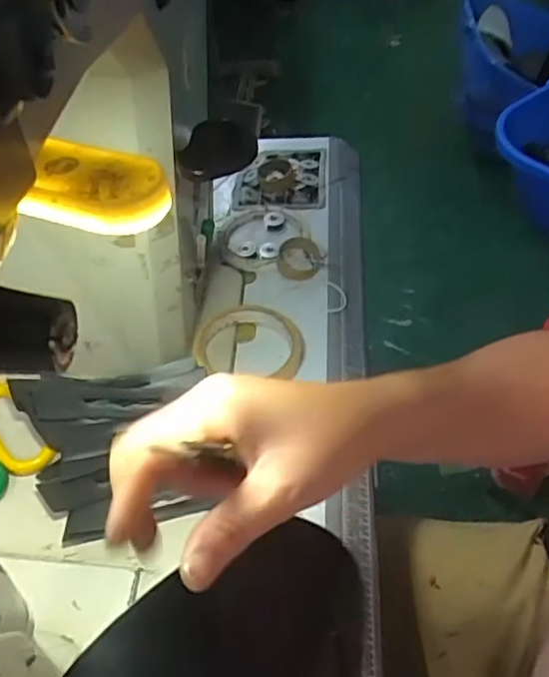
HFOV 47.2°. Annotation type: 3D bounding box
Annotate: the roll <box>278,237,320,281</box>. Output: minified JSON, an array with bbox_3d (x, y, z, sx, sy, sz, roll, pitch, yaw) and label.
[{"bbox_3d":[0.022,-0.073,0.583,0.040,0.024,0.046,-3,47,2],"label":"roll"}]

